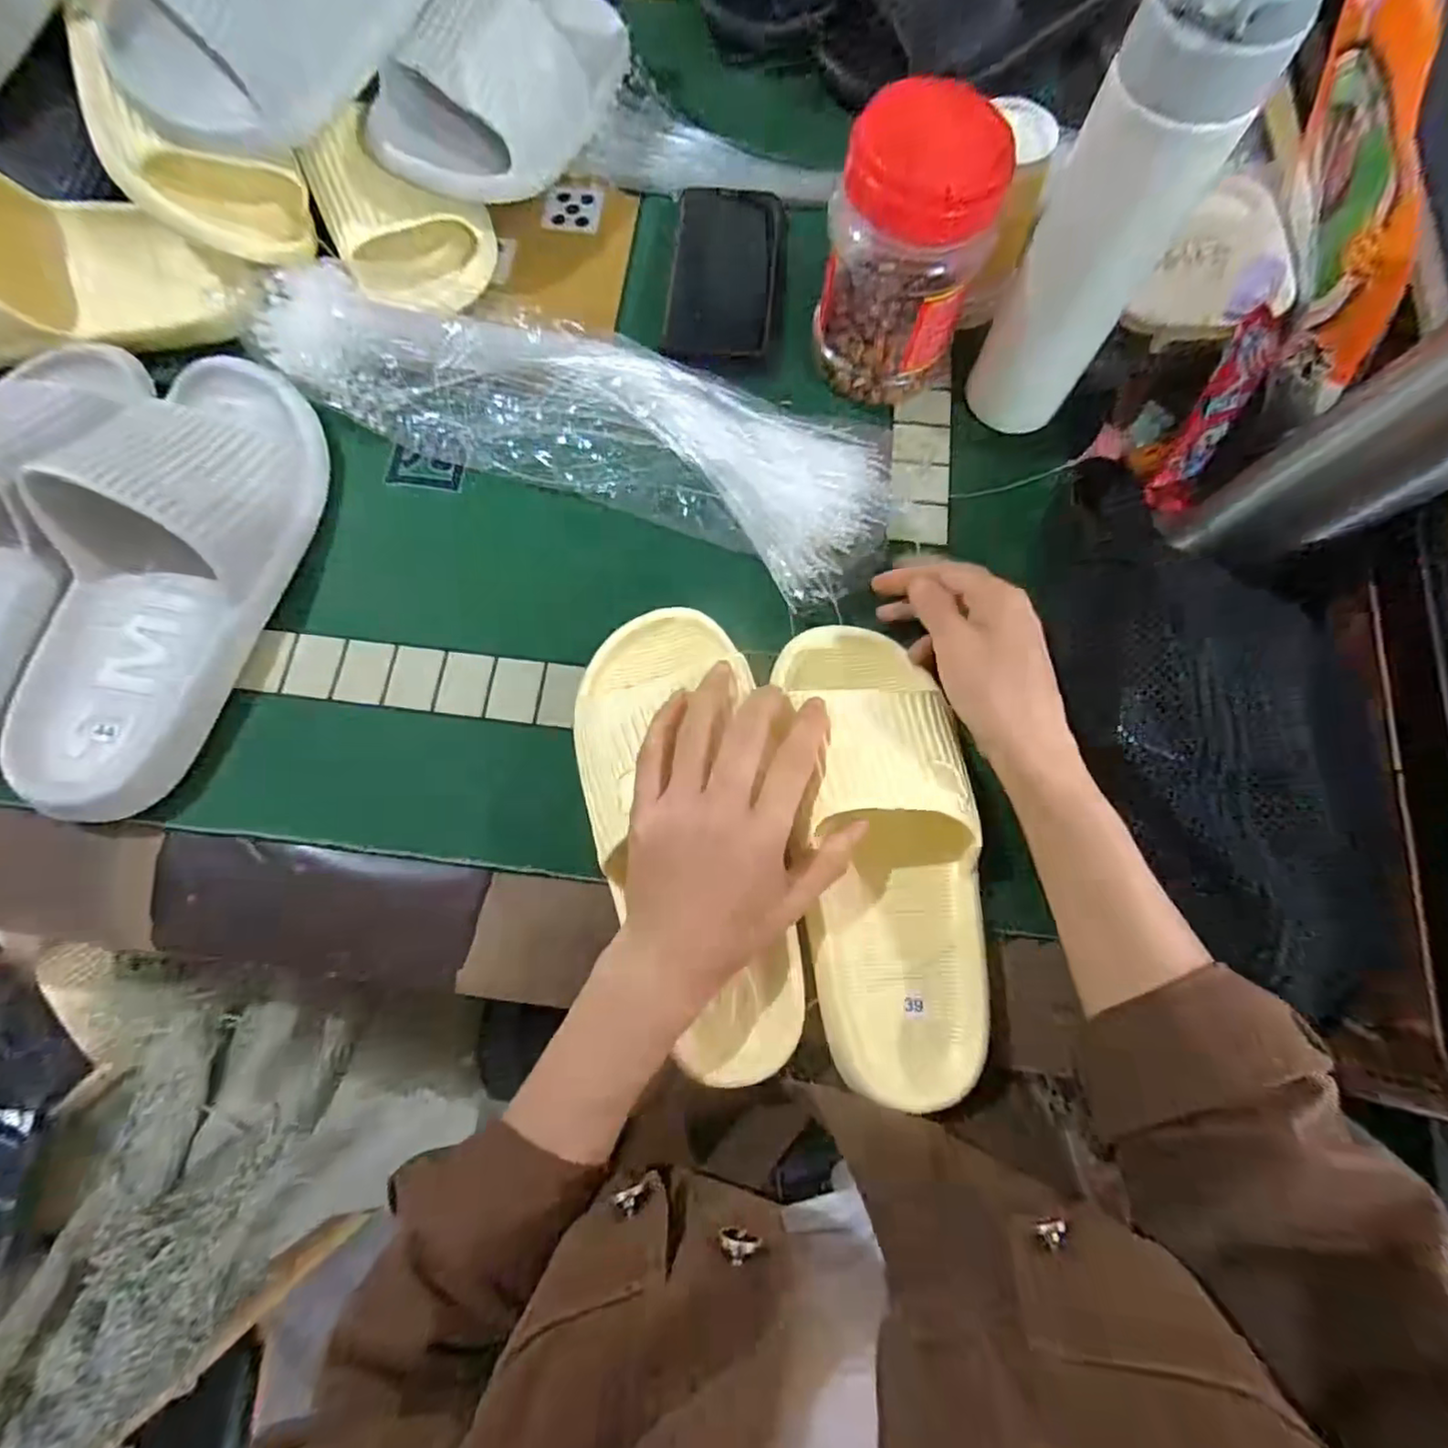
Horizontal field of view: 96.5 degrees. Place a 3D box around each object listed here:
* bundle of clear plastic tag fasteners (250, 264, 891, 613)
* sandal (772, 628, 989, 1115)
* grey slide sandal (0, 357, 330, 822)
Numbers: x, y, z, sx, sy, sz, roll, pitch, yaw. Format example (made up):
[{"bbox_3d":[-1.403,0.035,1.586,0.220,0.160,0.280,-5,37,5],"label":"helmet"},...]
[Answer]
[{"bbox_3d":[-0.086,-0.196,0.401,0.405,0.040,0.130,26,76,8],"label":"bundle of clear plastic tag fasteners"},{"bbox_3d":[0.085,0.062,0.337,0.088,0.061,0.243,-5,81,-1],"label":"sandal"},{"bbox_3d":[-0.322,-0.093,0.369,0.112,0.075,0.281,6,74,3],"label":"grey slide sandal"}]

